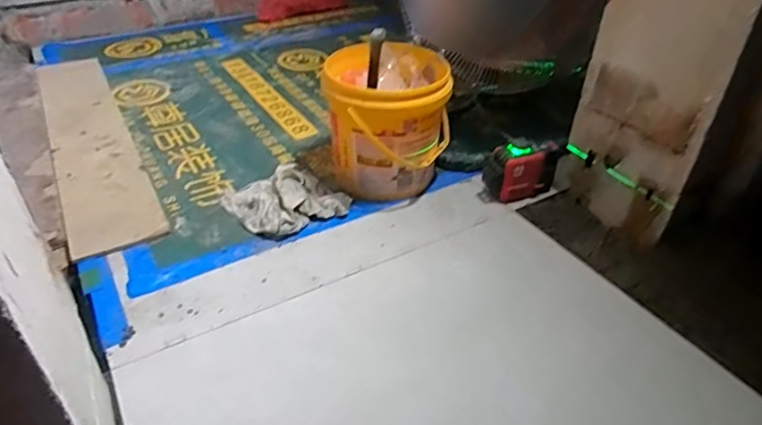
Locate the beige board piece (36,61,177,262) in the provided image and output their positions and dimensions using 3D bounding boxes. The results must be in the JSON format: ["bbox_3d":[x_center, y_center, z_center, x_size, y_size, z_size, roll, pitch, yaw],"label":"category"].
[{"bbox_3d":[-0.712,-0.192,1.291,0.176,0.019,0.981,-20,44,-24],"label":"beige board piece"}]

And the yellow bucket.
[{"bbox_3d":[0.015,-0.188,1.104,0.237,0.270,0.237,1,37,-1],"label":"yellow bucket"}]

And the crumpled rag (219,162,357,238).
[{"bbox_3d":[-0.199,-0.032,1.071,0.195,0.043,0.208,-28,46,-33],"label":"crumpled rag"}]

